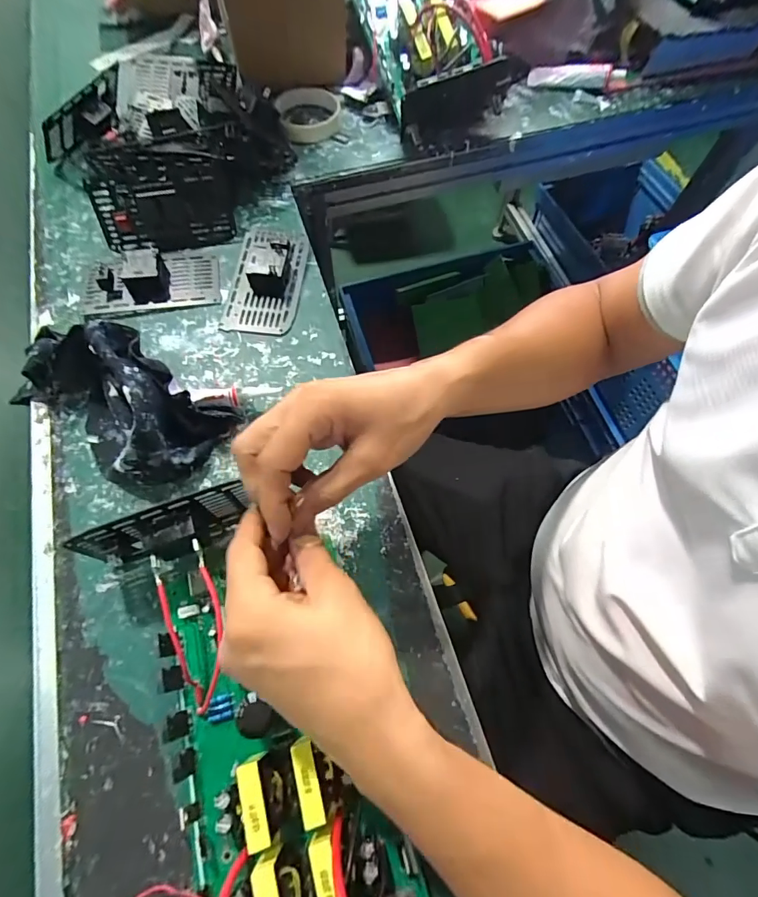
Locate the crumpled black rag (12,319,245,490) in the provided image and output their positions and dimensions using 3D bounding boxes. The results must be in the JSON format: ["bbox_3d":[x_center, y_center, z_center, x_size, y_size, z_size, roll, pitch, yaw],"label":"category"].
[{"bbox_3d":[-0.226,-0.046,0.361,0.180,0.067,0.103,33,70,12],"label":"crumpled black rag"}]

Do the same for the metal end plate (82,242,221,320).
[{"bbox_3d":[-0.234,-0.179,0.439,0.130,0.026,0.085,-11,67,-6],"label":"metal end plate"}]

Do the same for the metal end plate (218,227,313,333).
[{"bbox_3d":[-0.116,-0.181,0.443,0.072,0.030,0.133,4,66,0],"label":"metal end plate"}]

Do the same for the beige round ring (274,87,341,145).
[{"bbox_3d":[-0.087,-0.423,0.551,0.078,0.019,0.086,-12,67,-7],"label":"beige round ring"}]

